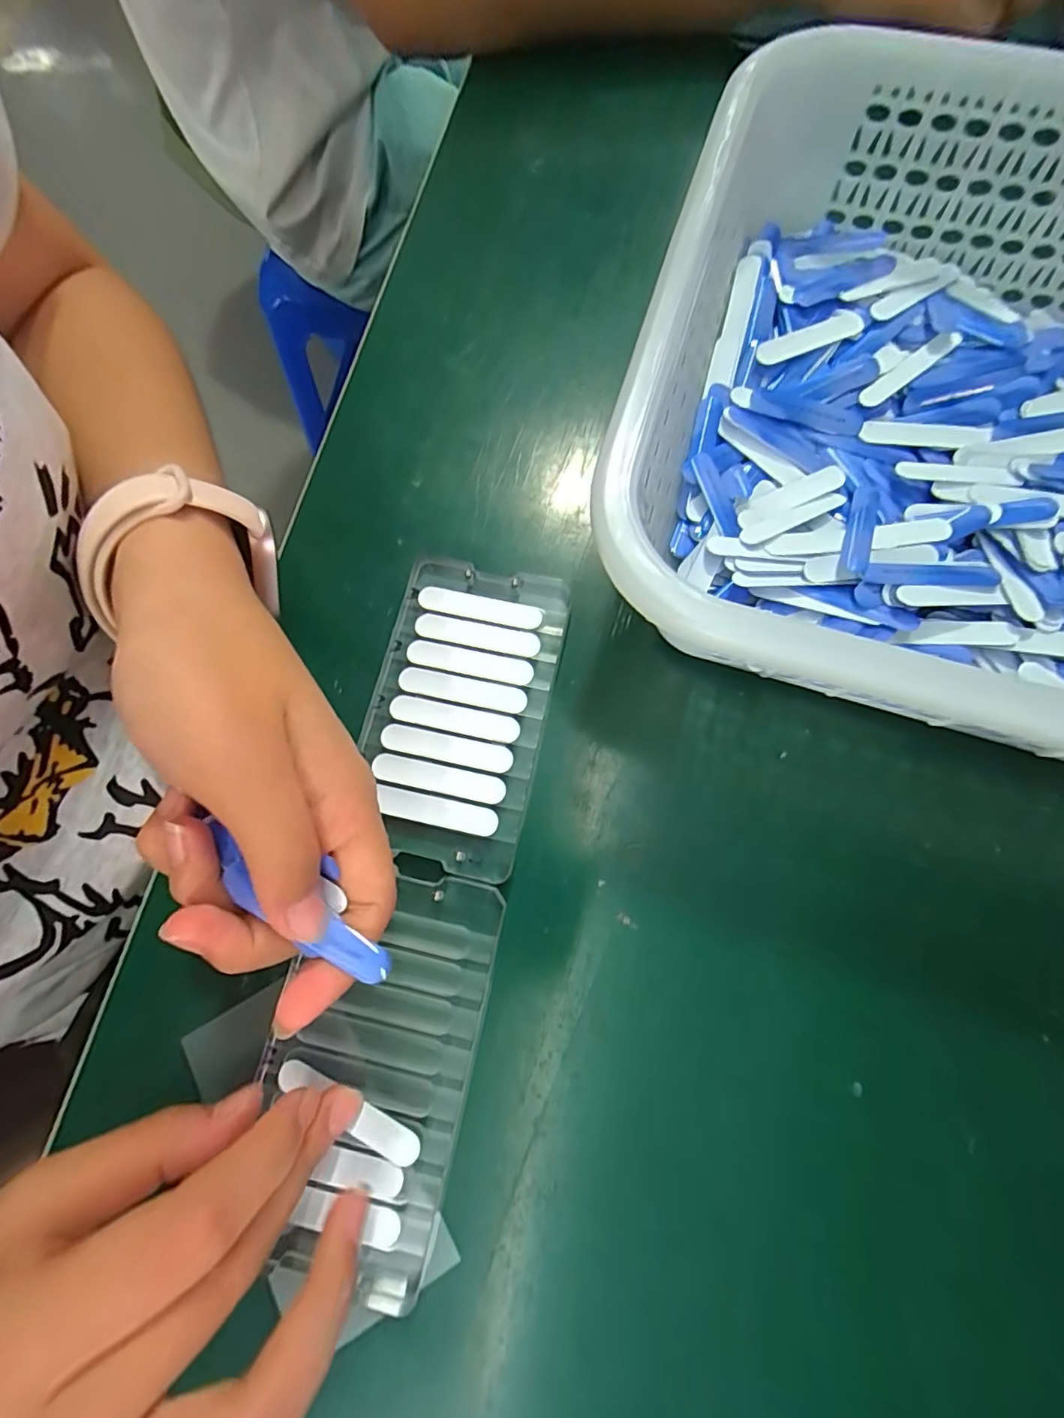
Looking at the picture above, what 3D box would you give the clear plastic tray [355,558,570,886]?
[{"bbox_3d":[-0.029,-0.001,0.223,0.068,0.012,0.122,11,74,4],"label":"clear plastic tray"}]

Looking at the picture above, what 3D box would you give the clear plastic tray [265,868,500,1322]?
[{"bbox_3d":[-0.052,0.119,0.187,0.063,0.007,0.119,11,72,4],"label":"clear plastic tray"}]

